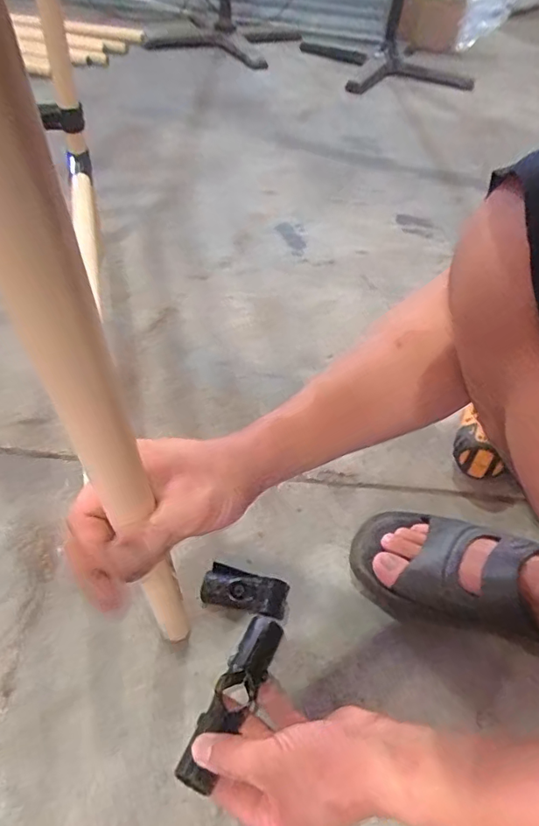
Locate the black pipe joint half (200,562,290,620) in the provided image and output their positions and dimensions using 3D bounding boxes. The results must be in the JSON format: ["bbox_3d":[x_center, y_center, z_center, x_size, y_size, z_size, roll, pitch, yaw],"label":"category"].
[{"bbox_3d":[-0.025,0.176,0.513,0.083,0.028,0.034,15,50,9],"label":"black pipe joint half"}]

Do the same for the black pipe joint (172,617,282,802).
[{"bbox_3d":[-0.030,0.232,0.428,0.033,0.032,0.134,24,49,16],"label":"black pipe joint"}]

